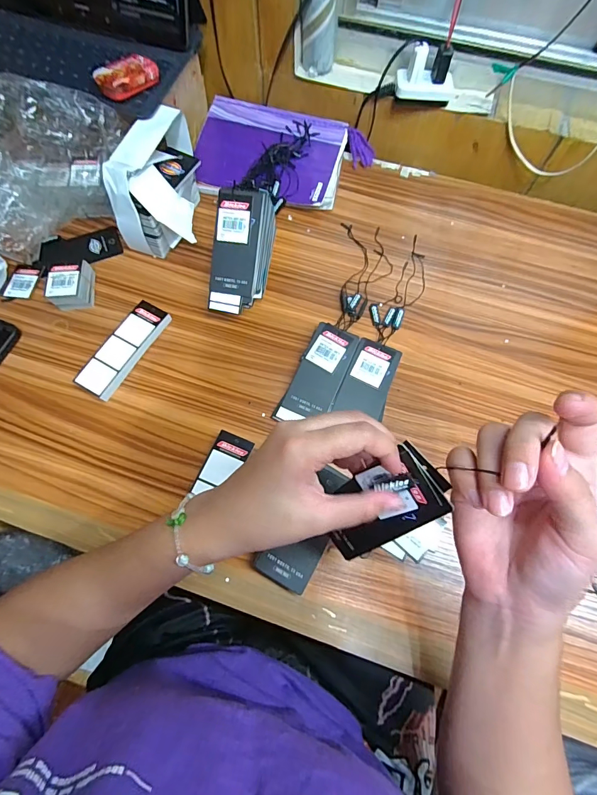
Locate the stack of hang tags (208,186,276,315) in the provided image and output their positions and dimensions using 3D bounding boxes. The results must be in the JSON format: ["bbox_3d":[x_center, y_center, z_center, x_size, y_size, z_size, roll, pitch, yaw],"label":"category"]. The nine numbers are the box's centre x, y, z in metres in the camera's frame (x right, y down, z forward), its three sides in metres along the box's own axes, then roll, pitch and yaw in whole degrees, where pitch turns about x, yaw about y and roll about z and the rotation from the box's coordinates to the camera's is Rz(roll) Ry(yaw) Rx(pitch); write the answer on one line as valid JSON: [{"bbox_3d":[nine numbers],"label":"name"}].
[{"bbox_3d":[-0.064,-0.166,0.437,0.058,0.091,0.133,10,69,3],"label":"stack of hang tags"}]

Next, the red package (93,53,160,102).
[{"bbox_3d":[-0.194,-0.362,0.426,0.041,0.021,0.066,41,74,13],"label":"red package"}]

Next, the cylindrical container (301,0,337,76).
[{"bbox_3d":[0.025,-0.464,0.467,0.044,0.095,0.037,6,69,1],"label":"cylindrical container"}]

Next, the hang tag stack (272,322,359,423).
[{"bbox_3d":[0.023,-0.024,0.418,0.052,0.019,0.120,24,71,8],"label":"hang tag stack"}]

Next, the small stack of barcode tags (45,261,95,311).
[{"bbox_3d":[-0.268,-0.133,0.448,0.039,0.033,0.054,-3,69,-2],"label":"small stack of barcode tags"}]

